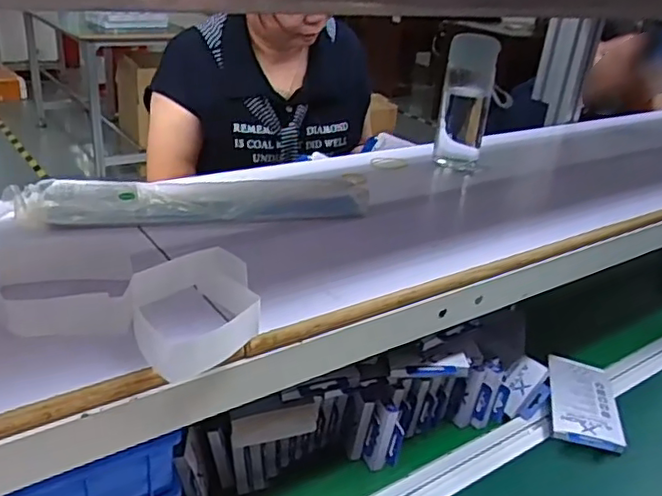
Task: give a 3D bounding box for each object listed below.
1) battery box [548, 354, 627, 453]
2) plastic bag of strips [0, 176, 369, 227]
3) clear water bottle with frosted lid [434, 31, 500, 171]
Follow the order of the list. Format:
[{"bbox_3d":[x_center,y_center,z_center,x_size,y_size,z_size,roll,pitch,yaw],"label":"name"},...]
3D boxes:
[{"bbox_3d":[0.301,0.182,0.745,0.074,0.024,0.146,10,27,8],"label":"battery box"},{"bbox_3d":[-0.136,-0.050,0.616,0.369,0.030,0.088,-4,28,-18],"label":"plastic bag of strips"},{"bbox_3d":[0.164,-0.167,0.769,0.060,0.183,0.062,10,27,8],"label":"clear water bottle with frosted lid"}]

